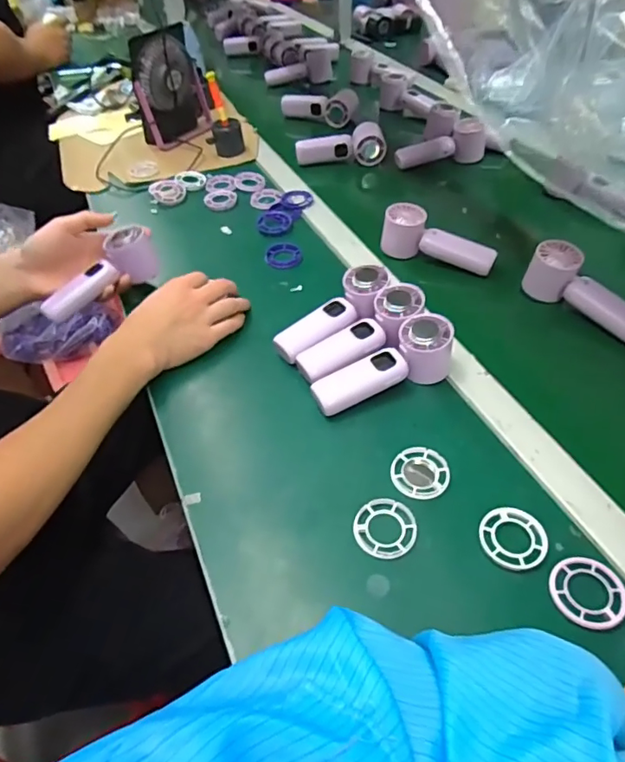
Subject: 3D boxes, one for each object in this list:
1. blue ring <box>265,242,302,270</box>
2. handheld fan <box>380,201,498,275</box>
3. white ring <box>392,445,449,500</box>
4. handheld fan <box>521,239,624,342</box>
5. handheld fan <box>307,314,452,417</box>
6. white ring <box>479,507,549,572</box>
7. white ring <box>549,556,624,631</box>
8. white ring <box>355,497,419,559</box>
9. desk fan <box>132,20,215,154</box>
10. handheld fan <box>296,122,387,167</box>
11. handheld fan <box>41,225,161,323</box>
[{"bbox_3d":[-0.040,-0.179,0.731,0.050,0.004,0.060,-2,51,5],"label":"blue ring"},{"bbox_3d":[0.169,-0.188,0.686,0.149,0.060,0.041,21,56,22],"label":"handheld fan"},{"bbox_3d":[0.100,0.085,0.475,0.051,0.004,0.053,-3,51,4],"label":"white ring"},{"bbox_3d":[0.327,-0.105,0.604,0.044,0.053,0.152,-34,55,-20],"label":"handheld fan"},{"bbox_3d":[0.072,-0.018,0.535,0.152,0.049,0.055,-21,52,-10],"label":"handheld fan"},{"bbox_3d":[0.165,0.128,0.423,0.052,0.004,0.053,-3,51,4],"label":"white ring"},{"bbox_3d":[0.211,0.162,0.393,0.055,0.006,0.052,-3,51,4],"label":"white ring"},{"bbox_3d":[0.062,0.126,0.440,0.052,0.005,0.055,-3,51,4],"label":"white ring"},{"bbox_3d":[-0.260,-0.552,0.968,0.057,0.186,0.159,27,54,26],"label":"desk fan"},{"bbox_3d":[0.048,-0.415,0.914,0.154,0.042,0.061,-12,51,-3],"label":"handheld fan"},{"bbox_3d":[-0.264,-0.130,0.644,0.043,0.054,0.151,29,60,26],"label":"handheld fan"}]

